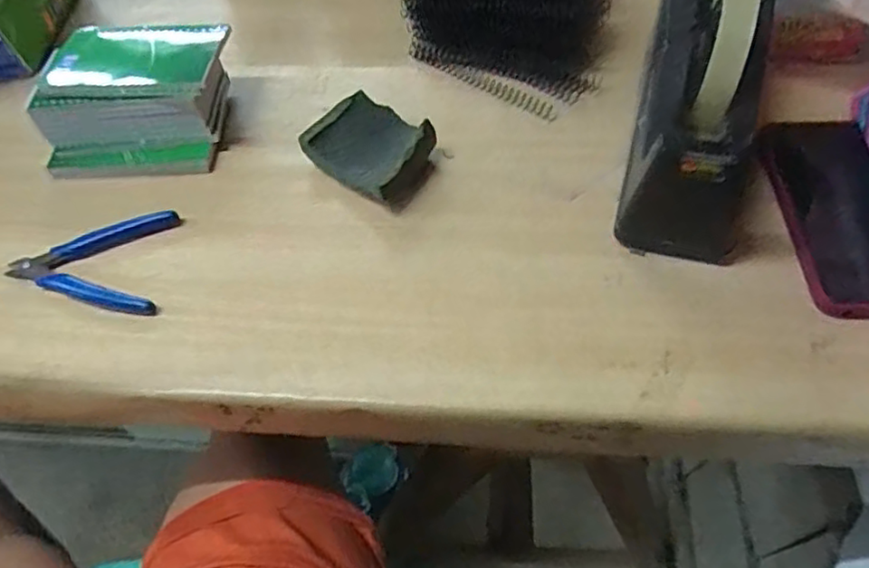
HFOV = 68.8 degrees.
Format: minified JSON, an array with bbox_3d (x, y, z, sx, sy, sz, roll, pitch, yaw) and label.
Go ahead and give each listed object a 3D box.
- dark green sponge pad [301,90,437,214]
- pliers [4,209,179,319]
[{"bbox_3d":[-0.048,-0.102,0.481,0.093,0.035,0.072,34,64,23],"label":"dark green sponge pad"},{"bbox_3d":[-0.247,-0.015,0.453,0.113,0.009,0.084,-2,56,3],"label":"pliers"}]

